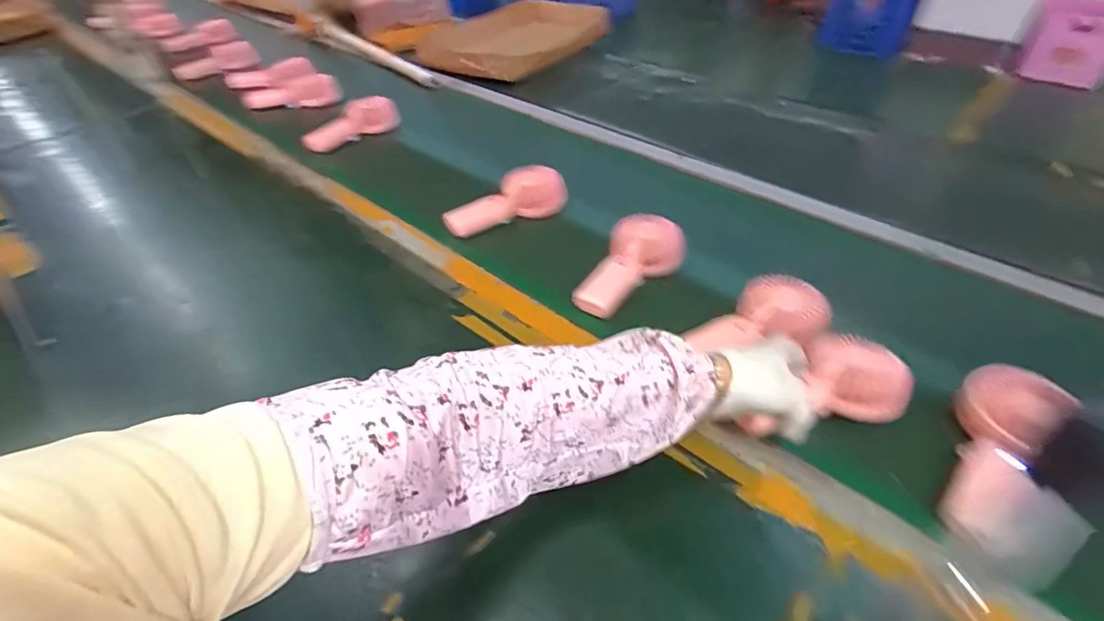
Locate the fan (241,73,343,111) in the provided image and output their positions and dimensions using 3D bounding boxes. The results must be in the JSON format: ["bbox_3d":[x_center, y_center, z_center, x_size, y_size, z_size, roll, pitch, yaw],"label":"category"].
[{"bbox_3d":[-0.576,-0.482,1.138,0.196,0.054,0.086,-6,45,-3],"label":"fan"}]

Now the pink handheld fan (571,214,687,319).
[{"bbox_3d":[0.105,-0.057,0.655,0.097,0.045,0.183,20,49,21],"label":"pink handheld fan"}]

